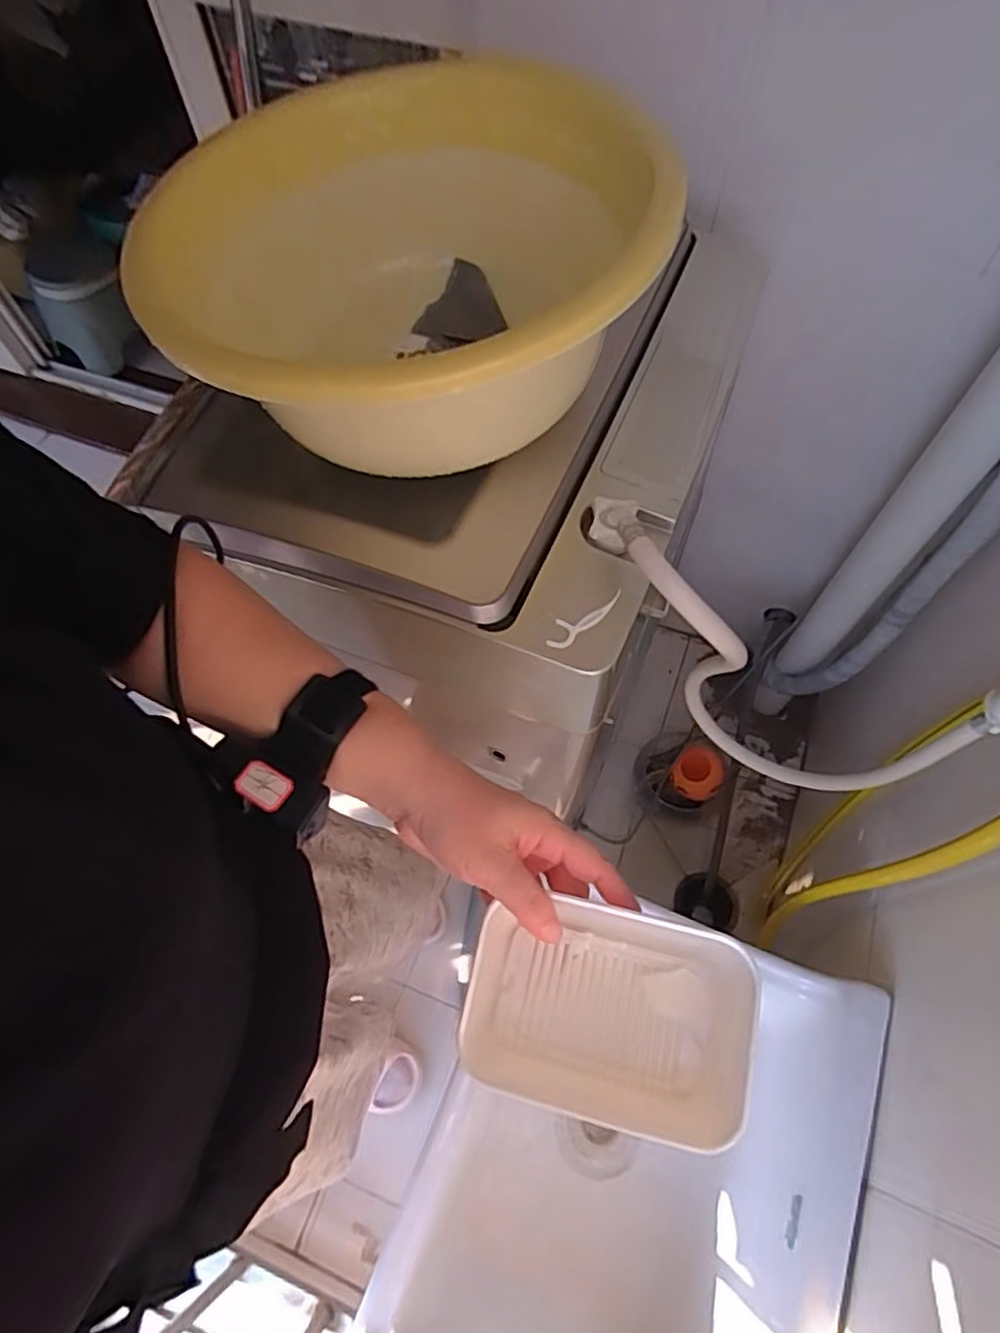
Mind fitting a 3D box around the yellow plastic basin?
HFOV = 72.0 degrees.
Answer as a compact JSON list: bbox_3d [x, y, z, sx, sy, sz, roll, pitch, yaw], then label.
[{"bbox_3d":[-0.065,-0.301,0.528,0.339,0.142,0.373,14,64,9],"label":"yellow plastic basin"}]

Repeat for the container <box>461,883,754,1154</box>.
[{"bbox_3d":[0.056,0.180,0.358,0.146,0.042,0.095,11,64,7],"label":"container"}]

